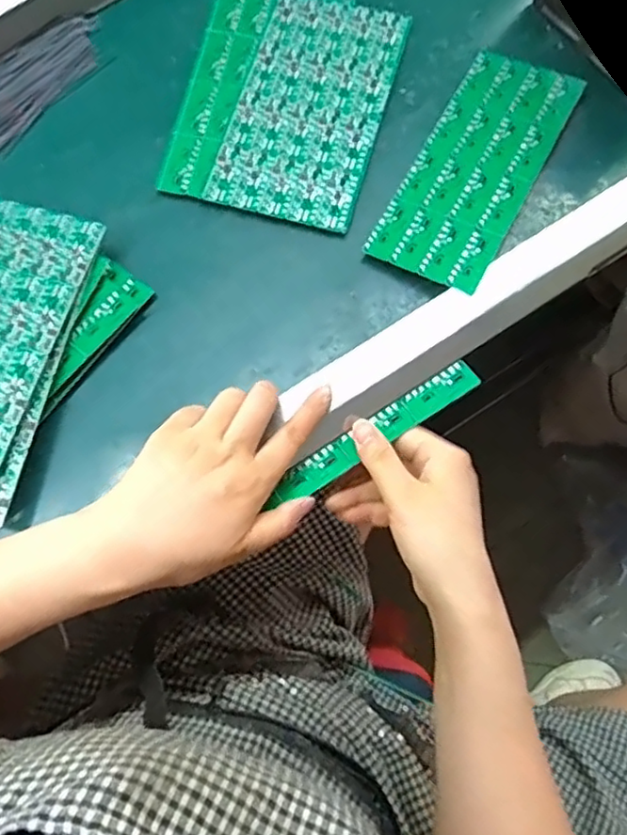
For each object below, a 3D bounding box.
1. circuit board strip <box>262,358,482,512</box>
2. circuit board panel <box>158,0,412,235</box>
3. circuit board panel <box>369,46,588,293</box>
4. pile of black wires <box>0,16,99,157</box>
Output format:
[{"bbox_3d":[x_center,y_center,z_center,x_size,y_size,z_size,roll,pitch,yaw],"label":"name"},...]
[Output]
[{"bbox_3d":[0.040,0.009,0.398,0.141,0.007,0.021,-33,77,-8],"label":"circuit board strip"},{"bbox_3d":[-0.020,-0.232,0.470,0.142,0.004,0.189,14,77,5],"label":"circuit board panel"},{"bbox_3d":[0.113,-0.174,0.445,0.078,0.010,0.186,28,77,9],"label":"circuit board panel"},{"bbox_3d":[-0.213,-0.248,0.486,0.136,0.012,0.062,-36,77,-8],"label":"pile of black wires"}]

